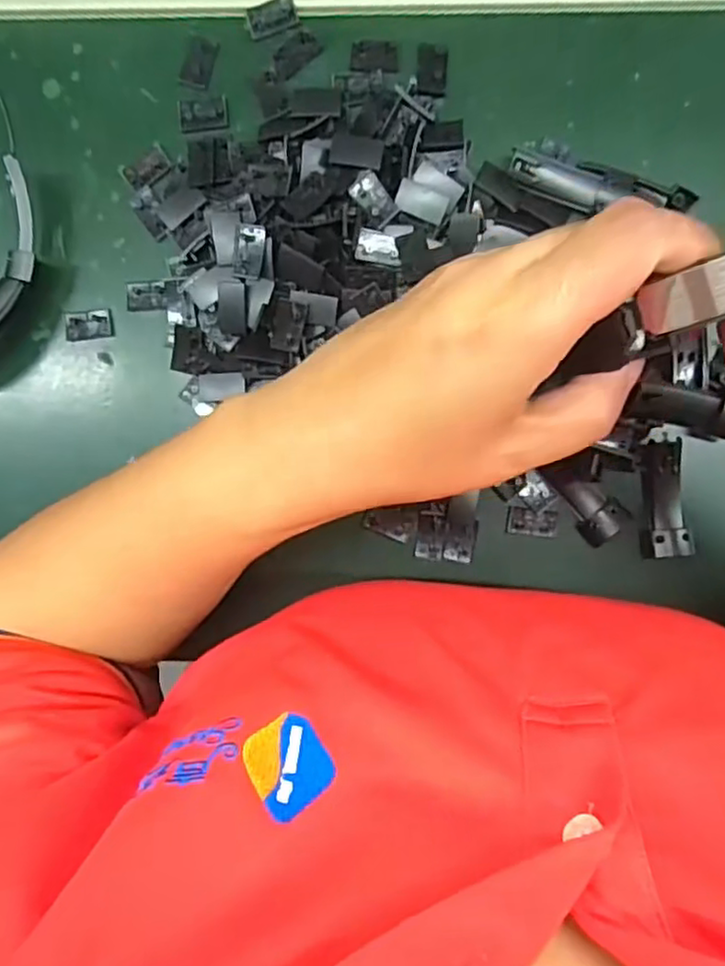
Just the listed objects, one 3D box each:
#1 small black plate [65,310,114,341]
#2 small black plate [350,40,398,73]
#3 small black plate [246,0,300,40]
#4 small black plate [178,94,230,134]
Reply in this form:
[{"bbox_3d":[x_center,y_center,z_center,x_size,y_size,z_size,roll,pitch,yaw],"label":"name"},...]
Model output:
[{"bbox_3d":[-0.150,-0.086,0.360,0.026,0.004,0.015,-4,92,4],"label":"small black plate"},{"bbox_3d":[0.006,-0.220,0.341,0.024,0.004,0.015,6,93,4],"label":"small black plate"},{"bbox_3d":[-0.047,-0.241,0.340,0.026,0.004,0.016,-20,91,5],"label":"small black plate"},{"bbox_3d":[-0.084,-0.194,0.346,0.027,0.004,0.017,-6,92,4],"label":"small black plate"}]

